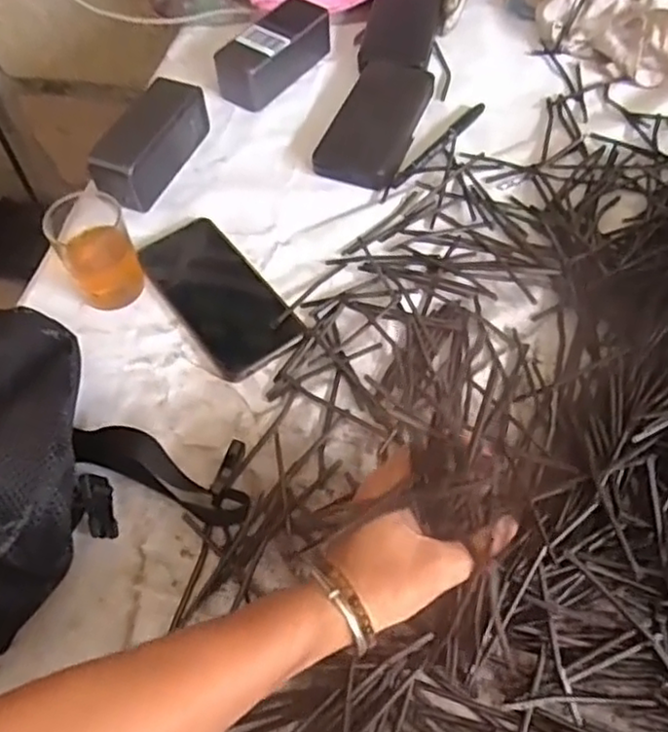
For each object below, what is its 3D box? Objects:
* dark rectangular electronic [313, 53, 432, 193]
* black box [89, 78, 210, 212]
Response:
[{"bbox_3d":[0.042,-0.240,0.657,0.078,0.023,0.157,17,60,15],"label":"dark rectangular electronic"},{"bbox_3d":[-0.170,-0.207,0.629,0.041,0.056,0.132,19,60,16],"label":"black box"}]

